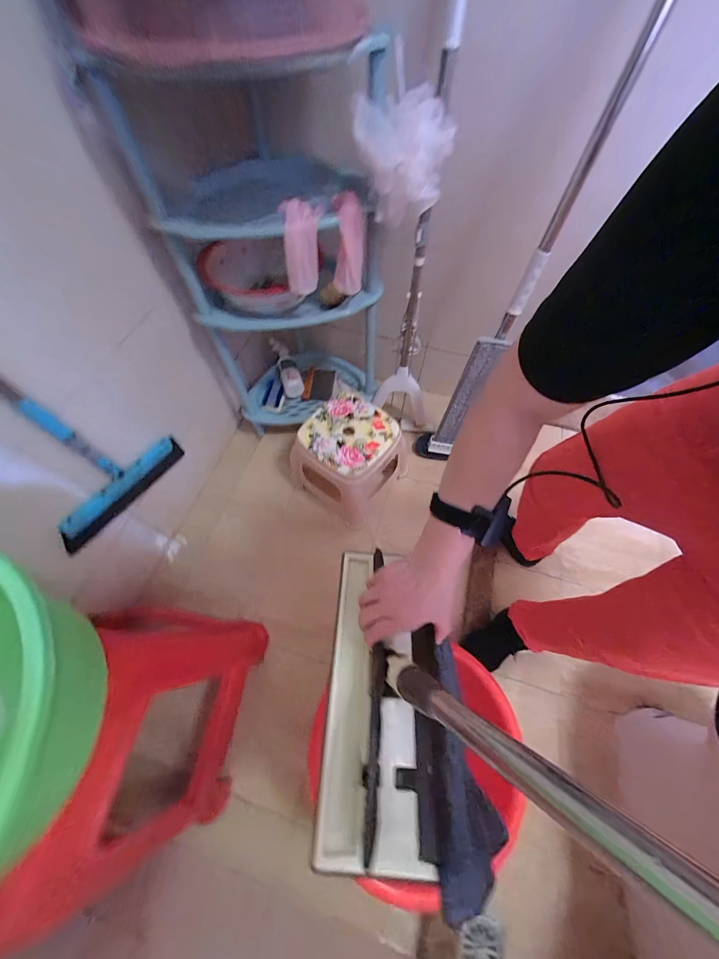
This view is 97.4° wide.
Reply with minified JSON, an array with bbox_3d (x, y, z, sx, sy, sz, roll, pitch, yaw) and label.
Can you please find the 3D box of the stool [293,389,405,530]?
[{"bbox_3d":[-0.032,-0.067,0.956,0.249,0.237,0.253,33,66,14],"label":"stool"}]

